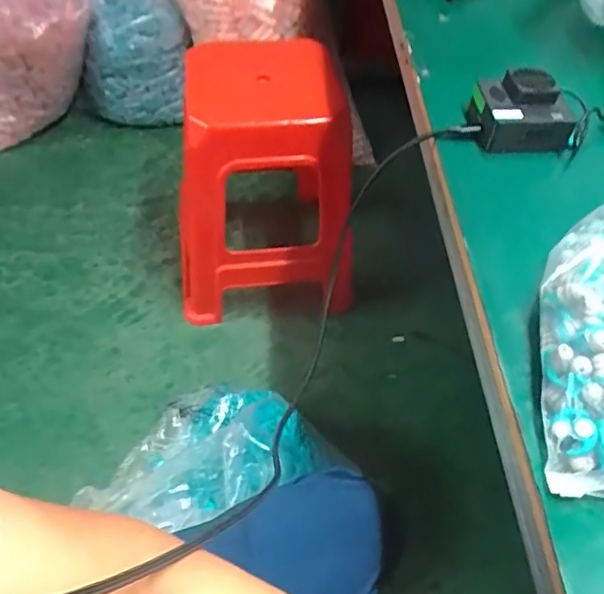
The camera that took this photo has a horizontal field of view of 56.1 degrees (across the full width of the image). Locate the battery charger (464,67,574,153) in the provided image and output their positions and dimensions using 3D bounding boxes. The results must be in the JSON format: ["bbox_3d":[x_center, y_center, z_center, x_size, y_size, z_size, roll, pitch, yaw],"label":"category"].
[{"bbox_3d":[0.198,-0.172,0.515,0.082,0.048,0.067,-5,52,-7],"label":"battery charger"}]

